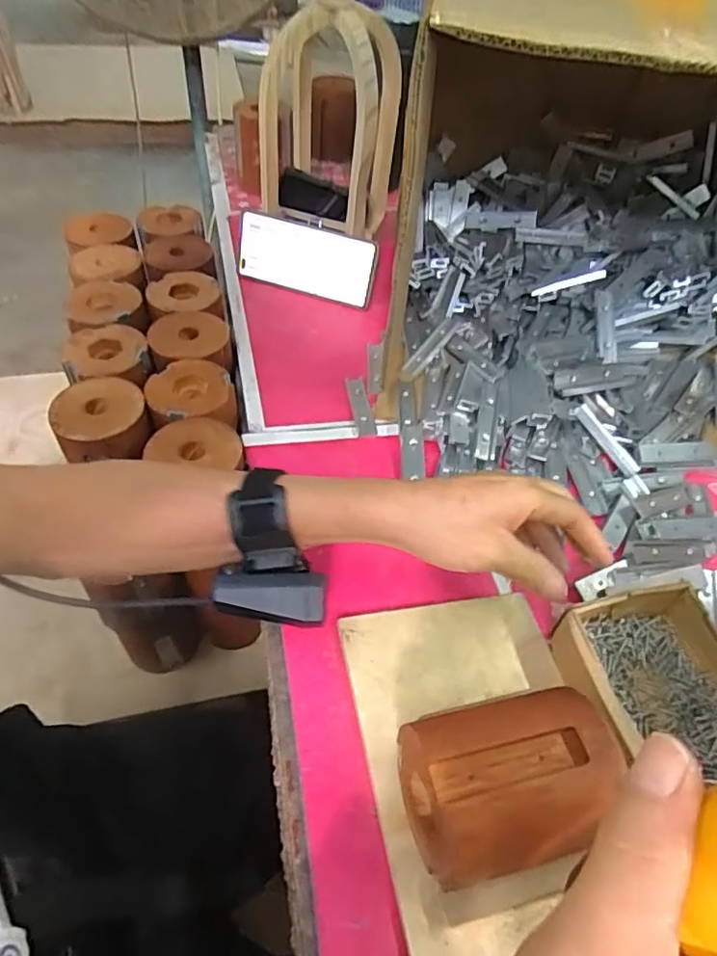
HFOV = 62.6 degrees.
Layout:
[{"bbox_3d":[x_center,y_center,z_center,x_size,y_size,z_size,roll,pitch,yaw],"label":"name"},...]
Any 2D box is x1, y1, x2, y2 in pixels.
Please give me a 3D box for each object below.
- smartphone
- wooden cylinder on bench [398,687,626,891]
[{"bbox_3d":[-0.062,-0.253,0.685,0.162,0.077,0.008,15,32,6],"label":"smartphone"},{"bbox_3d":[0.079,0.168,0.322,0.101,0.081,0.078,-10,51,-13],"label":"wooden cylinder on bench"}]

